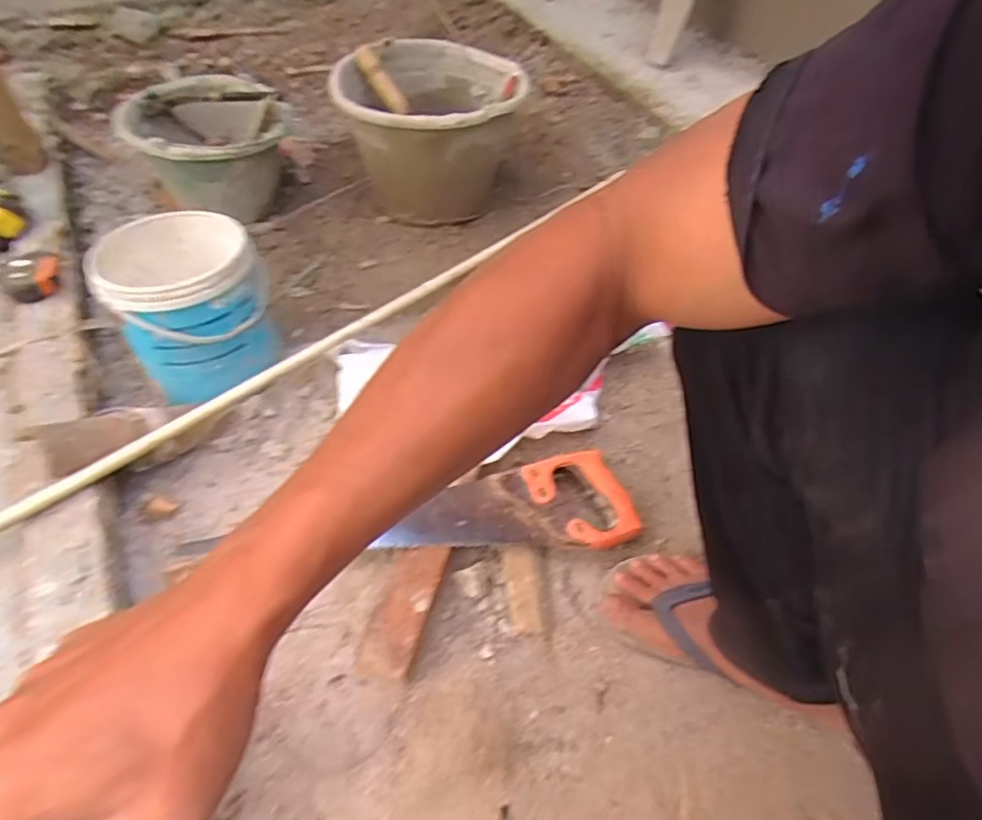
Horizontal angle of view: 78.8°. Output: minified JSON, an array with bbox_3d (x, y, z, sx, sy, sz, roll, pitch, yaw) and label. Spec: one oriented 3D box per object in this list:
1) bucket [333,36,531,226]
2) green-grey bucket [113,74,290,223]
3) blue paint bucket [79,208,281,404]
[{"bbox_3d":[-0.088,-0.473,1.010,0.267,0.215,0.322,6,54,4],"label":"bucket"},{"bbox_3d":[-0.449,-0.413,0.991,0.238,0.171,0.226,0,53,1],"label":"green-grey bucket"},{"bbox_3d":[-0.377,-0.135,0.768,0.173,0.173,0.187,-26,58,-18],"label":"blue paint bucket"}]

